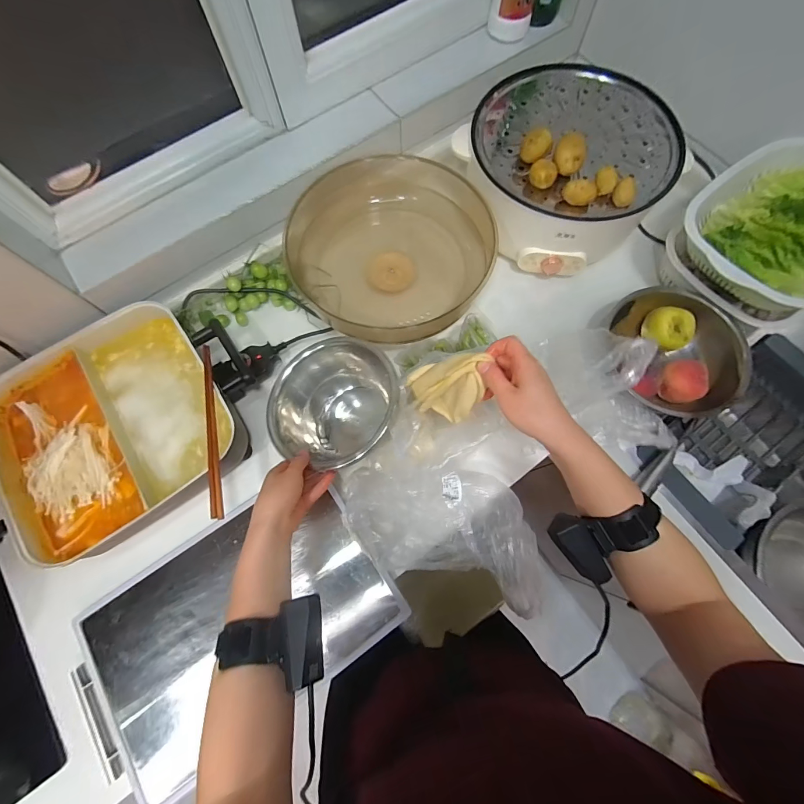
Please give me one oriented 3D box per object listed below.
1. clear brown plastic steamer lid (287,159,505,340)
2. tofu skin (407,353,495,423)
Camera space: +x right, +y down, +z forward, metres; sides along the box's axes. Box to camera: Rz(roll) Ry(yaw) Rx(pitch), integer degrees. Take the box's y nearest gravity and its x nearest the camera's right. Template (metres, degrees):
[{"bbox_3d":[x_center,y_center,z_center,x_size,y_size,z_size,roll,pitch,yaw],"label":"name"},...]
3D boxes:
[{"bbox_3d":[-0.005,-0.265,0.653,0.341,0.119,0.311,0,73,0],"label":"clear brown plastic steamer lid"},{"bbox_3d":[0.052,-0.021,0.450,0.090,0.111,0.055,16,74,5],"label":"tofu skin"}]

